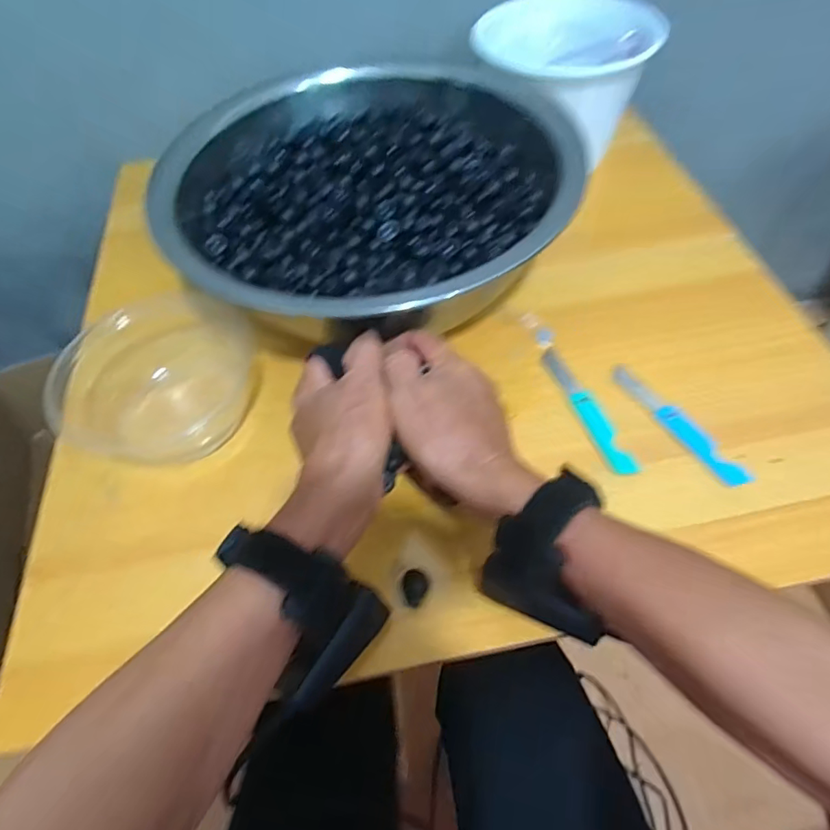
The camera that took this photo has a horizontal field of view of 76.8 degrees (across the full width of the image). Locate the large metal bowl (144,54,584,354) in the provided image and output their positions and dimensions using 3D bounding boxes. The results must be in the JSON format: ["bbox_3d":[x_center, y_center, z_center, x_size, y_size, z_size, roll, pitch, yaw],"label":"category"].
[{"bbox_3d":[-0.031,-0.206,0.487,0.337,0.104,0.337,-2,57,2],"label":"large metal bowl"}]

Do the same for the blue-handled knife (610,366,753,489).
[{"bbox_3d":[0.188,0.005,0.379,0.020,0.006,0.119,-29,60,-14],"label":"blue-handled knife"}]

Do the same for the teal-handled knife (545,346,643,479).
[{"bbox_3d":[0.127,-0.006,0.387,0.019,0.004,0.117,-17,58,-7],"label":"teal-handled knife"}]

